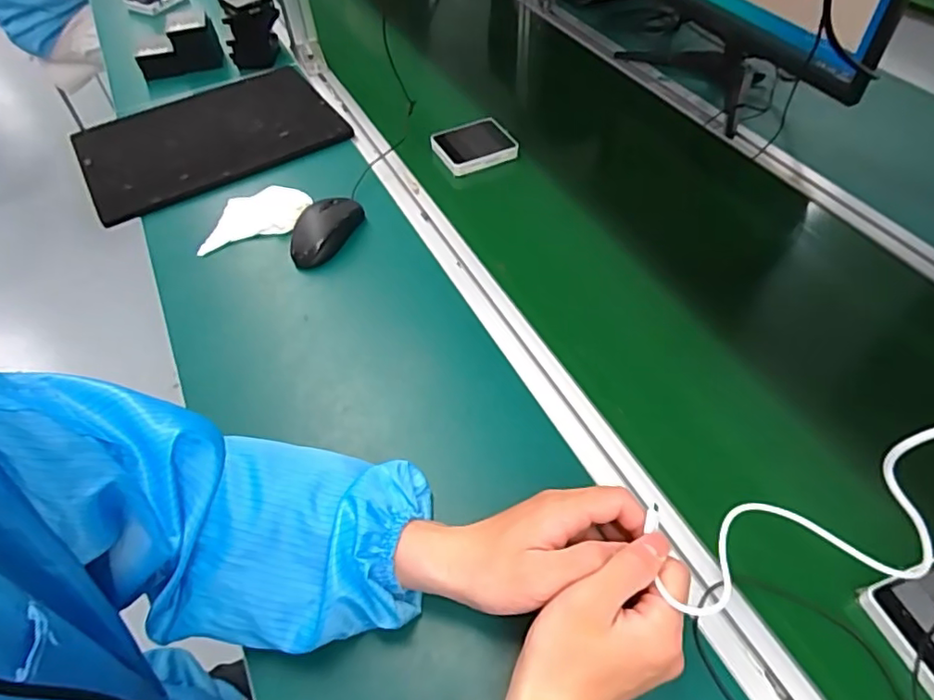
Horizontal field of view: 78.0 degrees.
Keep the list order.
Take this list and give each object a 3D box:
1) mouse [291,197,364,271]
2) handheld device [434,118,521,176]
[{"bbox_3d":[-0.170,-0.142,0.673,0.058,0.032,0.102,21,54,16],"label":"mouse"},{"bbox_3d":[0.006,-0.278,0.785,0.095,0.024,0.086,-22,54,-16],"label":"handheld device"}]

